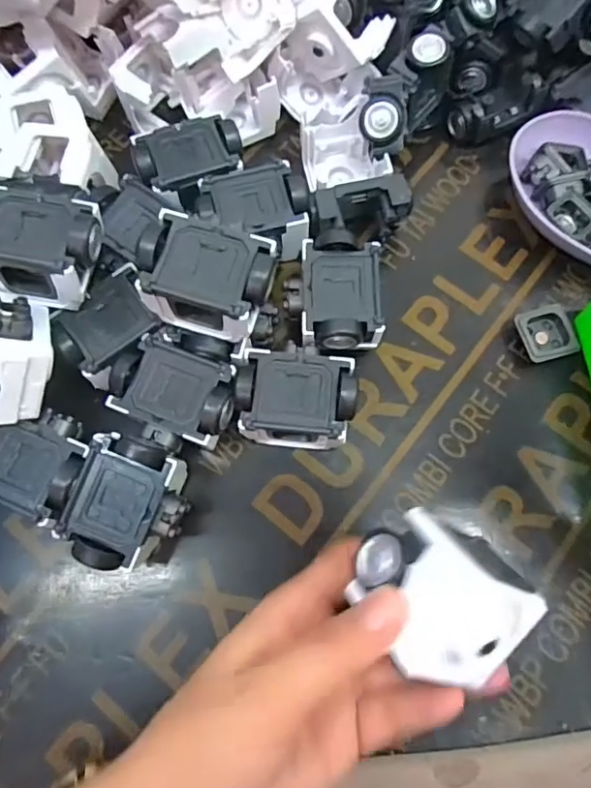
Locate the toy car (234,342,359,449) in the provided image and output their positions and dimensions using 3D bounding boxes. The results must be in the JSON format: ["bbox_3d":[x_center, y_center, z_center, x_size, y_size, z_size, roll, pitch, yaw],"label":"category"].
[{"bbox_3d":[0.001,0.003,0.289,0.058,0.047,0.051,4,74,2],"label":"toy car"}]

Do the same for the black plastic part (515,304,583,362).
[{"bbox_3d":[0.145,-0.034,0.315,0.031,0.014,0.031,-16,75,-3],"label":"black plastic part"}]

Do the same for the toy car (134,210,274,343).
[{"bbox_3d":[-0.040,-0.053,0.264,0.061,0.047,0.045,16,75,6],"label":"toy car"}]

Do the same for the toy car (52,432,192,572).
[{"bbox_3d":[-0.083,0.056,0.273,0.057,0.048,0.062,21,76,7],"label":"toy car"}]

